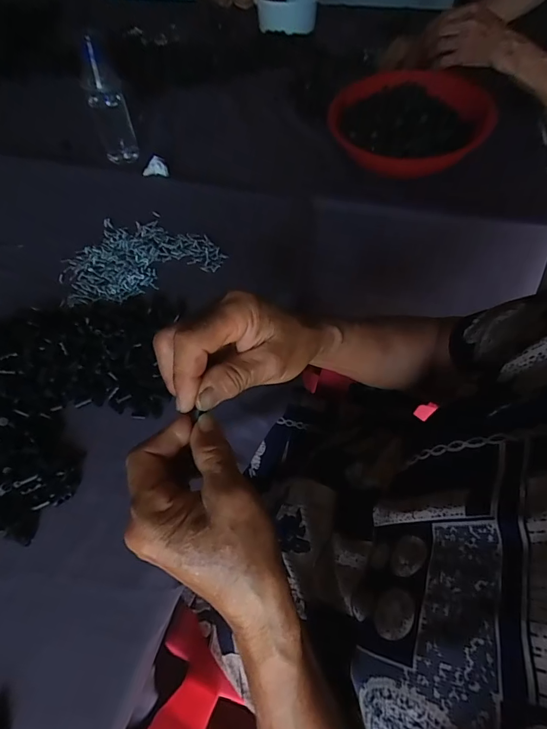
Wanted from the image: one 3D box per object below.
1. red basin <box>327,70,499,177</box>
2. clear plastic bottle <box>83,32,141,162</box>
[{"bbox_3d":[0.214,-0.397,0.650,0.230,0.077,0.230,-1,57,1],"label":"red basin"},{"bbox_3d":[-0.277,-0.430,0.677,0.048,0.177,0.058,11,58,9],"label":"clear plastic bottle"}]

